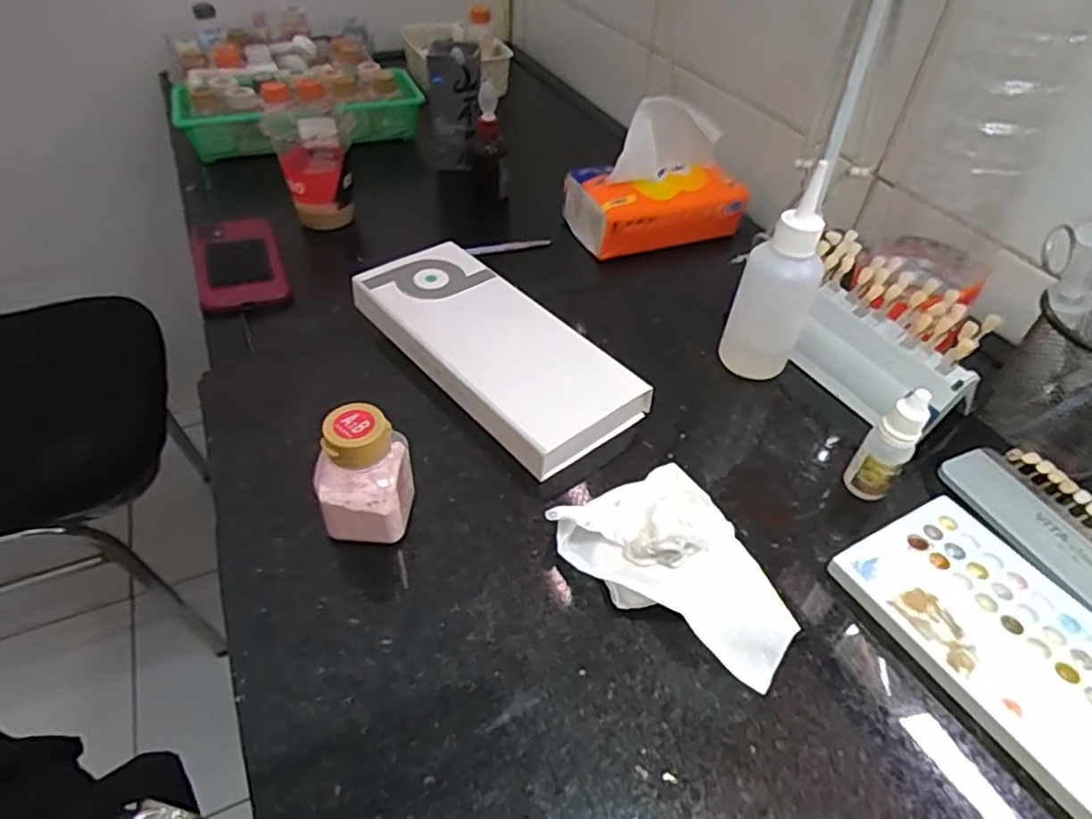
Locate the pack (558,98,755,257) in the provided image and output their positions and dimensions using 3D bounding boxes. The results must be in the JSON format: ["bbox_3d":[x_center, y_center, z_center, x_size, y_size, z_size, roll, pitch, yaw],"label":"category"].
[{"bbox_3d":[0.120,-0.251,0.694,0.176,0.127,0.092,-14,48,-17],"label":"pack"}]

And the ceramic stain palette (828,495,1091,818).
[{"bbox_3d":[0.229,0.113,0.316,0.097,0.010,0.151,-20,50,-22],"label":"ceramic stain palette"}]

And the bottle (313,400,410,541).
[{"bbox_3d":[-0.092,0.035,0.333,0.041,0.076,0.037,2,45,-3],"label":"bottle"}]

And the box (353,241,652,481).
[{"bbox_3d":[-0.039,-0.044,0.448,0.097,0.032,0.217,-32,53,-29],"label":"box"}]

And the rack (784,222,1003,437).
[{"bbox_3d":[0.218,-0.050,0.437,0.065,0.070,0.133,-20,50,-23],"label":"rack"}]

